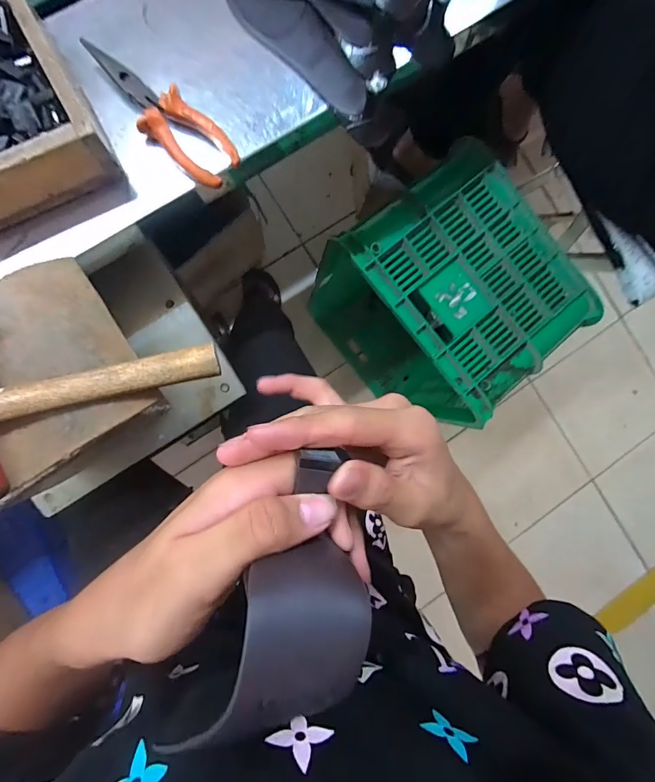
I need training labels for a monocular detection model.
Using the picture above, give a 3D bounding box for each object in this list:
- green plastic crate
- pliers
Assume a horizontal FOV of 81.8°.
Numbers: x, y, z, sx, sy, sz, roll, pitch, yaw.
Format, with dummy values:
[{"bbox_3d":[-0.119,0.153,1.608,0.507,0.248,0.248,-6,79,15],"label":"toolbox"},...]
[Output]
[{"bbox_3d":[0.210,-0.197,0.932,0.302,0.612,0.425,-40,94,-5],"label":"green plastic crate"},{"bbox_3d":[-0.155,-0.259,0.351,0.155,0.021,0.050,41,86,-5],"label":"pliers"}]

